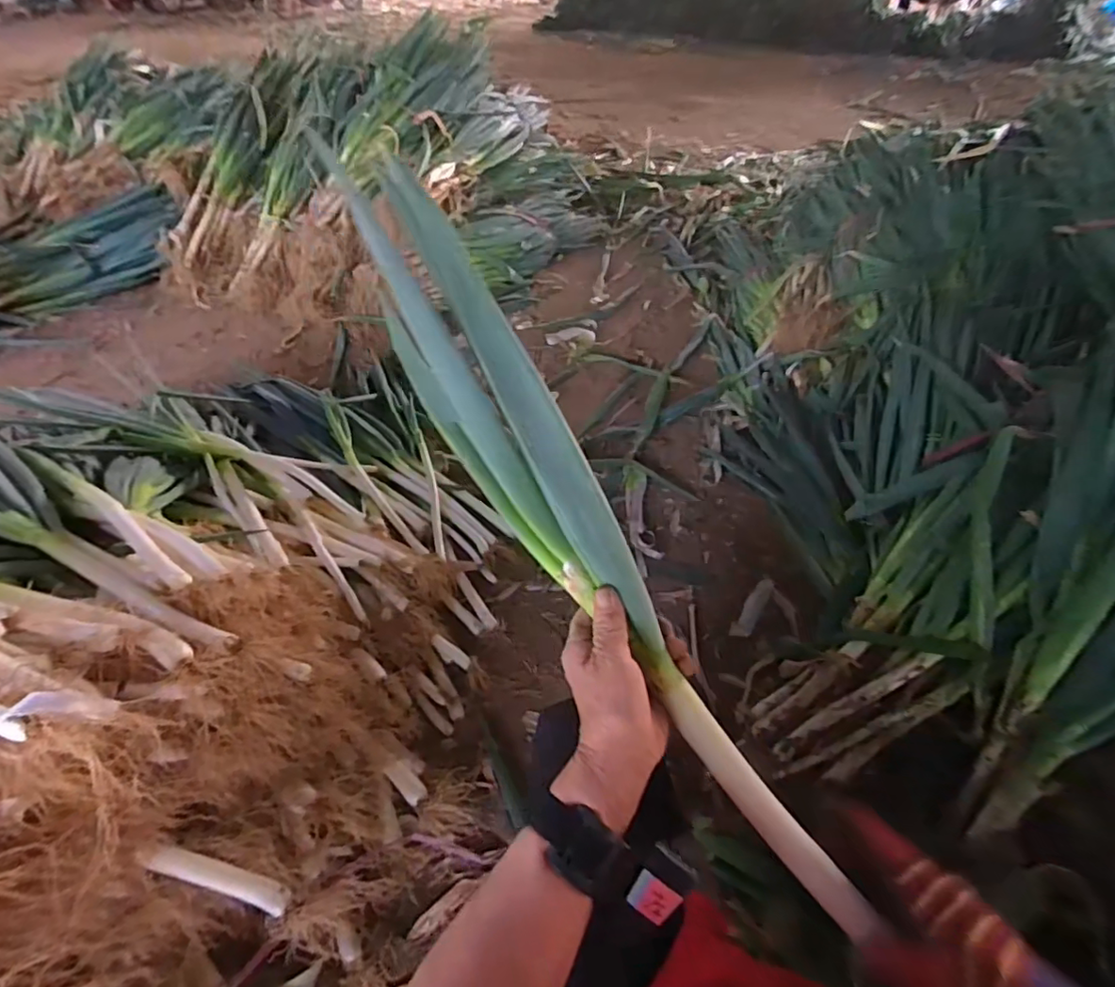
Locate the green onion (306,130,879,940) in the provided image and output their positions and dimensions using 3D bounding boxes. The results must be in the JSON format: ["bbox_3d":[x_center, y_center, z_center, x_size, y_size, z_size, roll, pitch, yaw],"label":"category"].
[{"bbox_3d":[-0.004,0.003,0.430,0.081,0.050,0.676,-27,76,-23],"label":"green onion"}]

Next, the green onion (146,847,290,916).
[{"bbox_3d":[-0.350,0.401,0.589,0.143,0.016,0.024,25,49,-5],"label":"green onion"}]

